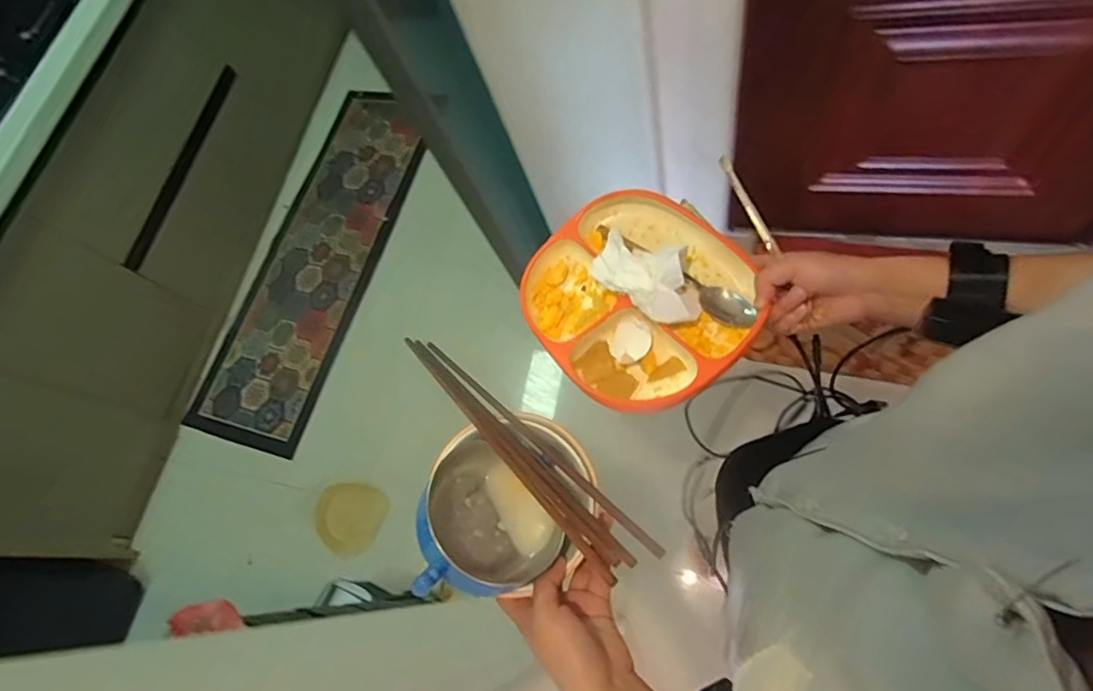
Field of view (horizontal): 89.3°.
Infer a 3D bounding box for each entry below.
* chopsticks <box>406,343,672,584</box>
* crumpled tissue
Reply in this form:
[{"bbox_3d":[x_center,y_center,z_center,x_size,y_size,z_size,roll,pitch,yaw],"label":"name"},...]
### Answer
[{"bbox_3d":[-0.021,0.079,0.435,0.249,0.015,0.038,43,68,14],"label":"chopsticks"},{"bbox_3d":[0.088,-0.065,0.489,0.111,0.052,0.053,41,68,17],"label":"crumpled tissue"}]

